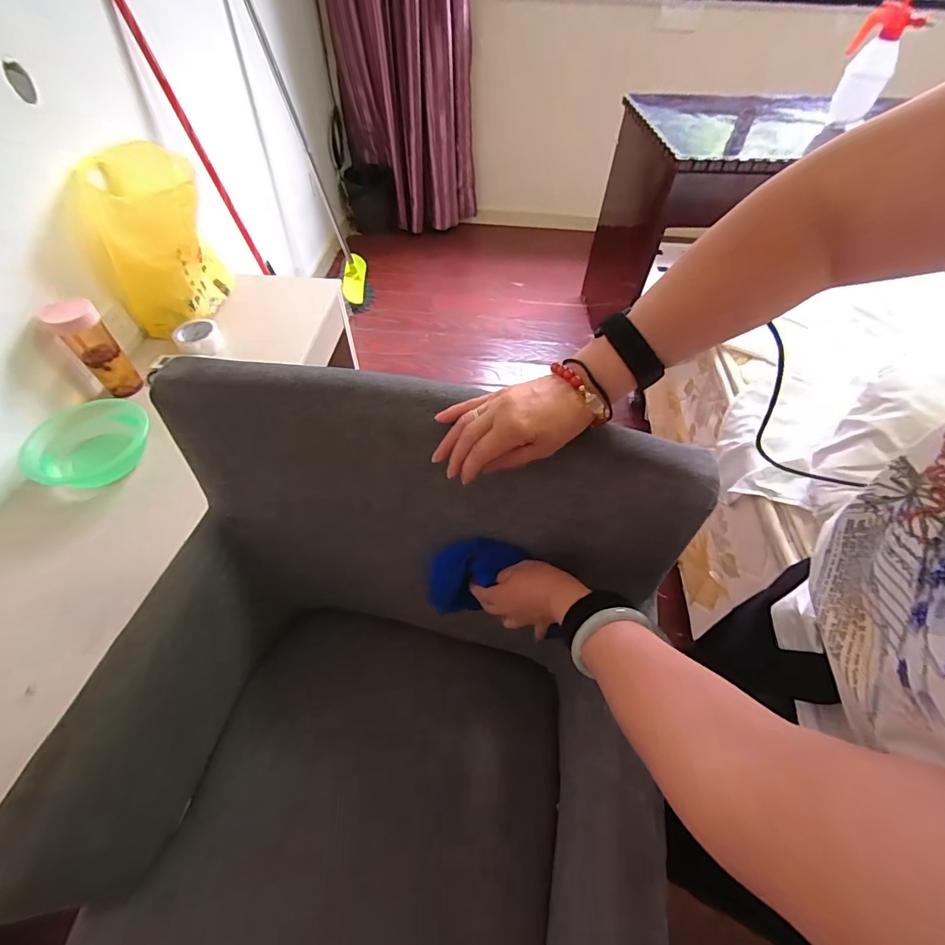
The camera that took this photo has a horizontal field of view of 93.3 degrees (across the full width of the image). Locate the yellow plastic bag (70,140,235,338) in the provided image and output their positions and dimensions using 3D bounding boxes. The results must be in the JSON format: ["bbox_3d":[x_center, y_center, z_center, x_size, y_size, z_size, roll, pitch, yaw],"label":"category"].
[{"bbox_3d":[-0.738,-0.542,1.061,0.230,0.321,0.266,-18,57,-14],"label":"yellow plastic bag"}]

